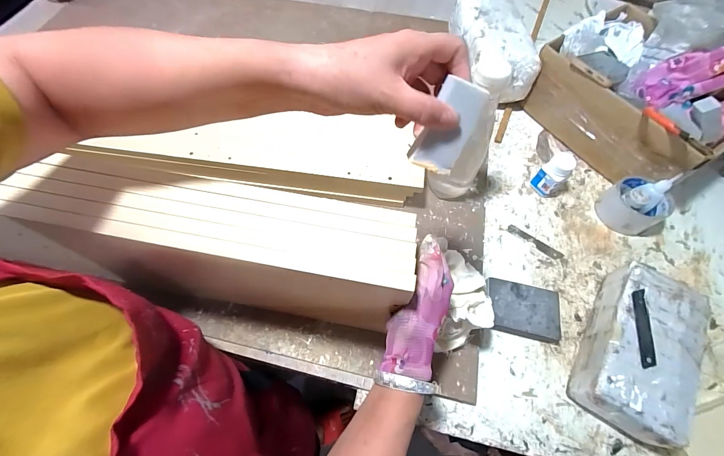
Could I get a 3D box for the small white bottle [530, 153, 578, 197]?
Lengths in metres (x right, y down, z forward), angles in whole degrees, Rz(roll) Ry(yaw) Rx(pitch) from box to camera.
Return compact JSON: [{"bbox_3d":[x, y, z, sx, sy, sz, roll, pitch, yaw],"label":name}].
[{"bbox_3d":[0.324,-0.090,0.540,0.032,0.080,0.039,-33,67,-15],"label":"small white bottle"}]

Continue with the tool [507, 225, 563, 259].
[{"bbox_3d":[0.285,0.022,0.523,0.090,0.004,0.017,37,69,17],"label":"tool"}]

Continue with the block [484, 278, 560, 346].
[{"bbox_3d":[0.227,0.118,0.456,0.099,0.024,0.072,10,63,5],"label":"block"}]

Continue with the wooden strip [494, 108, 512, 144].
[{"bbox_3d":[0.285,-0.208,0.638,0.013,0.015,0.098,22,65,11],"label":"wooden strip"}]

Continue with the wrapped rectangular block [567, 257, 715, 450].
[{"bbox_3d":[0.356,0.153,0.414,0.107,0.067,0.206,33,68,15],"label":"wrapped rectangular block"}]

